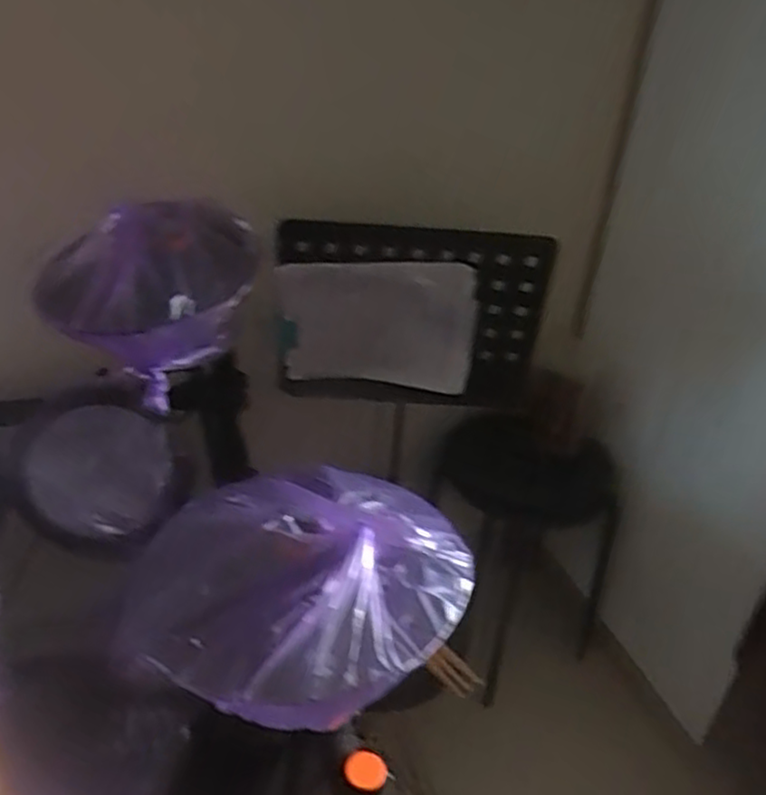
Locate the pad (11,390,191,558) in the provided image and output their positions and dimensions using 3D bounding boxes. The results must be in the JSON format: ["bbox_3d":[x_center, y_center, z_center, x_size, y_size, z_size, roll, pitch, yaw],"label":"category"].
[{"bbox_3d":[-0.398,0.105,1.009,0.230,0.212,0.038,18,-11,-1],"label":"pad"}]

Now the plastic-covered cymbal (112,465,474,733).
[{"bbox_3d":[-0.072,0.143,0.638,0.281,0.091,0.272,2,33,-1],"label":"plastic-covered cymbal"}]

